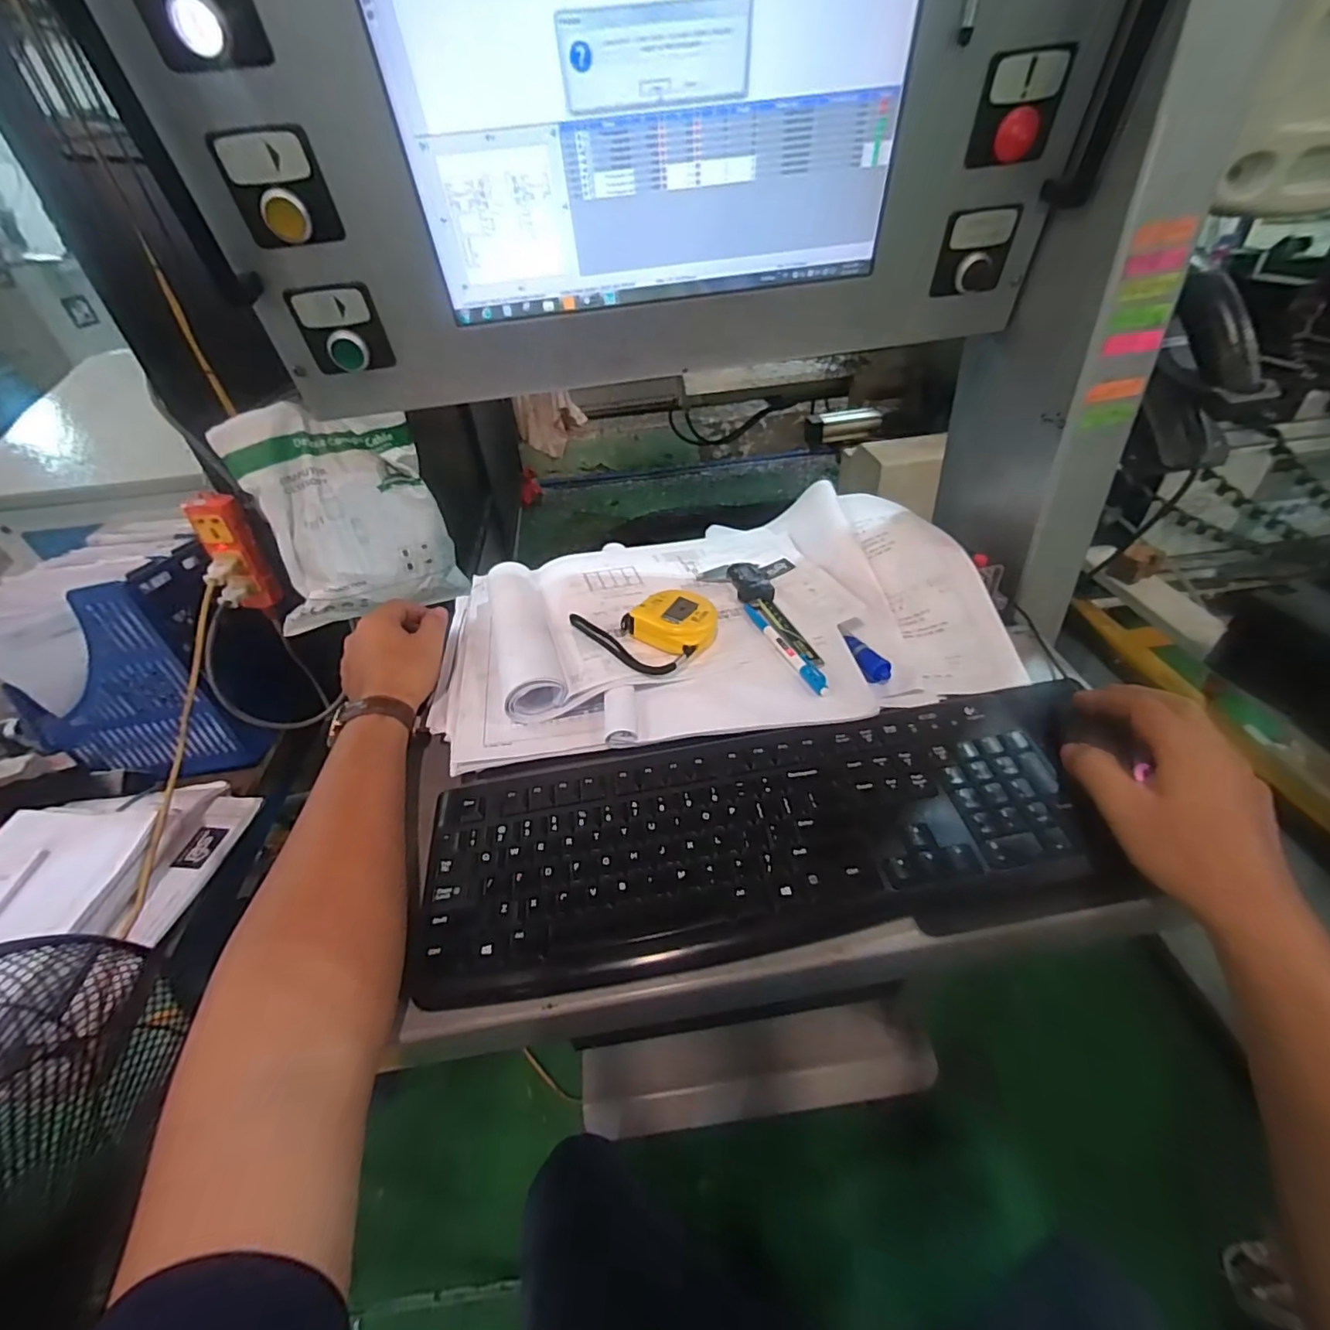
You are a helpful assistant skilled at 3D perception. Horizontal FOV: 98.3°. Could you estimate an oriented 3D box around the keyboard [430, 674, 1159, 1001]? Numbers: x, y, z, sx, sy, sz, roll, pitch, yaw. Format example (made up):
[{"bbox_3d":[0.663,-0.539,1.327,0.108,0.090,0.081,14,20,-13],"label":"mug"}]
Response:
[{"bbox_3d":[0.071,0.115,0.394,0.458,0.031,0.155,-10,41,-3],"label":"keyboard"}]

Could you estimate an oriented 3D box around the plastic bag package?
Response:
[{"bbox_3d":[-0.378,-0.184,0.697,0.213,0.246,0.048,-21,17,-28],"label":"plastic bag package"}]

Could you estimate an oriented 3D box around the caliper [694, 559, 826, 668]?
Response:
[{"bbox_3d":[0.097,-0.057,0.545,0.094,0.010,0.173,-10,41,-5],"label":"caliper"}]

